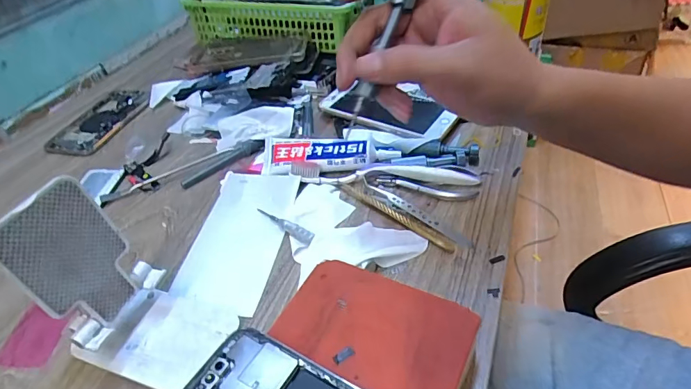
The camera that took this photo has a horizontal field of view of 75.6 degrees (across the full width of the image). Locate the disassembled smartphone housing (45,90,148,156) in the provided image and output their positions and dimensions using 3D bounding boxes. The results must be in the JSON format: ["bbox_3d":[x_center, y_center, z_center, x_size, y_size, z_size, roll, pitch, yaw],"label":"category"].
[{"bbox_3d":[-0.311,-0.096,0.573,0.081,0.007,0.141,5,42,13],"label":"disassembled smartphone housing"}]

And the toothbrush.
[{"bbox_3d":[0.036,-0.022,0.434,0.179,0.018,0.020,0,41,7],"label":"toothbrush"}]

